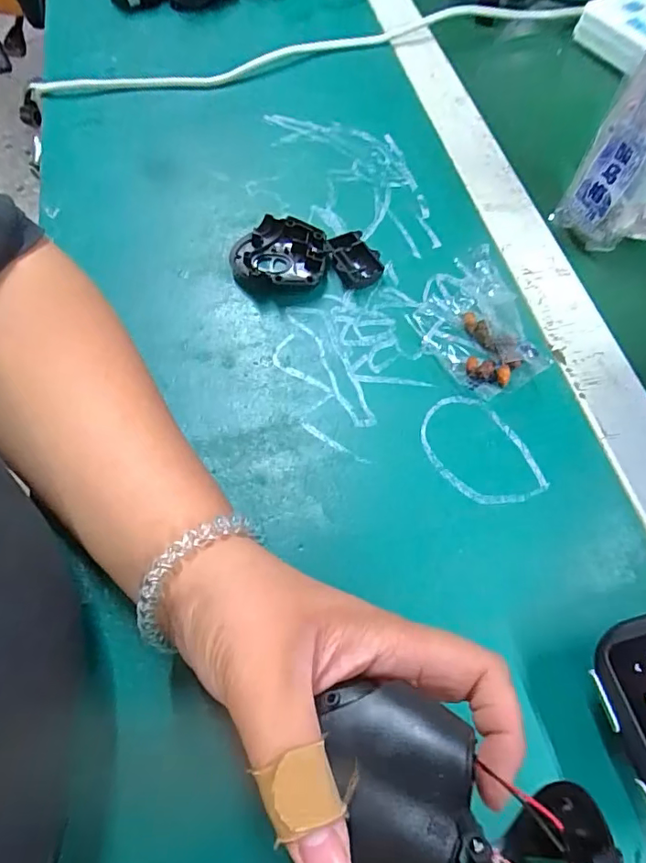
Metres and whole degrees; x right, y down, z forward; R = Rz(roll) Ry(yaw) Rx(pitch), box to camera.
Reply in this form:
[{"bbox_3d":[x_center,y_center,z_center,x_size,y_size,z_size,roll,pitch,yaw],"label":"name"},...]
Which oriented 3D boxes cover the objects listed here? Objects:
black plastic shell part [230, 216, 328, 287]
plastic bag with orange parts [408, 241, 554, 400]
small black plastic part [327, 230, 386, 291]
[{"bbox_3d":[-0.029,-0.114,0.331,0.060,0.017,0.046,-1,62,0],"label":"black plastic shell part"},{"bbox_3d":[0.090,-0.066,0.296,0.067,0.033,0.092,-13,63,-6],"label":"plastic bag with orange parts"},{"bbox_3d":[0.021,-0.110,0.330,0.029,0.013,0.037,-18,64,-9],"label":"small black plastic part"}]

